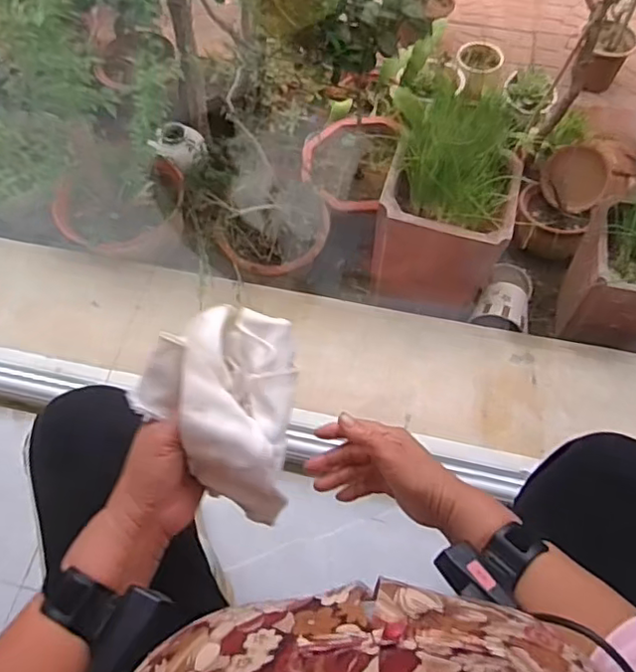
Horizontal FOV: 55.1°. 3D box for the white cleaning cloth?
[{"bbox_3d":[-0.086,0.057,0.514,0.126,0.085,0.152,4,58,1],"label":"white cleaning cloth"}]

